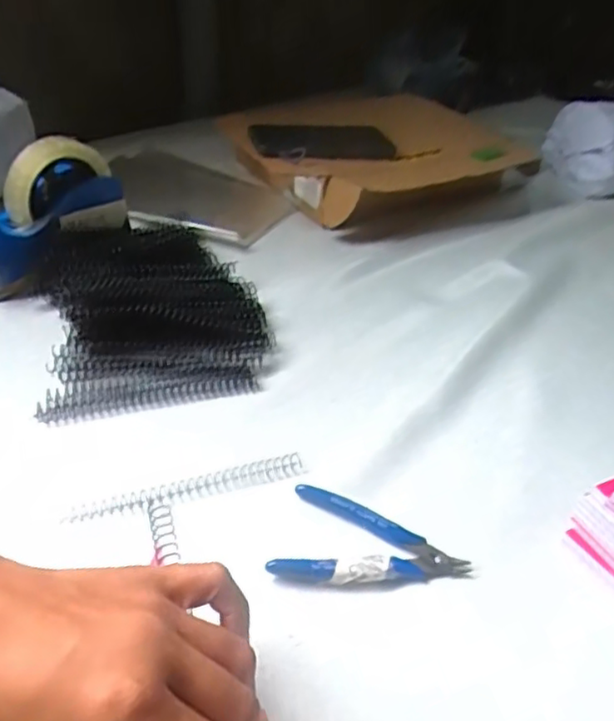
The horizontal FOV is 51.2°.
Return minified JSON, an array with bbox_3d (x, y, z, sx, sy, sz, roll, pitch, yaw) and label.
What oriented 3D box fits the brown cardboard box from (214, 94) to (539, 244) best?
[{"bbox_3d":[0.076,-0.269,0.832,0.326,0.066,0.292,-21,45,-28],"label":"brown cardboard box"}]

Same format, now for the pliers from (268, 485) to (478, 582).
[{"bbox_3d":[0.042,0.120,0.404,0.117,0.013,0.068,14,40,11],"label":"pliers"}]

